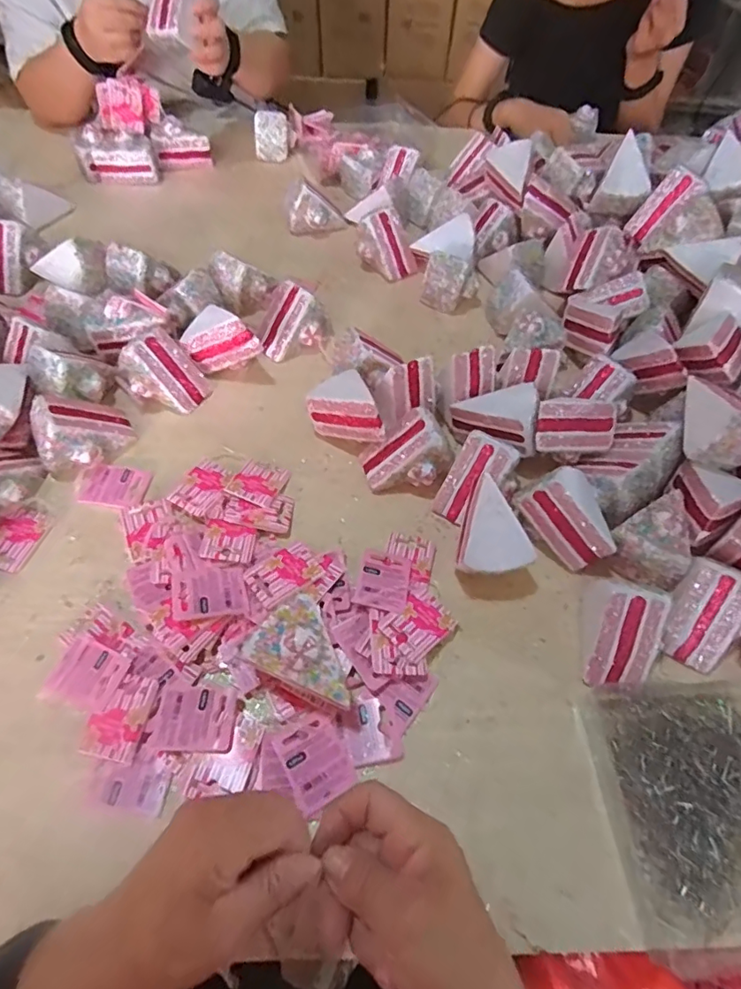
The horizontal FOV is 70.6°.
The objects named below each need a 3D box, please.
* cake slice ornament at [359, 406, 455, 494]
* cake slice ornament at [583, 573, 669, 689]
[{"bbox_3d":[0.038,-0.044,0.542,0.085,0.063,0.065,-13,59,-12],"label":"cake slice ornament"},{"bbox_3d":[0.218,0.118,0.449,0.058,0.063,0.085,10,57,3],"label":"cake slice ornament"}]

